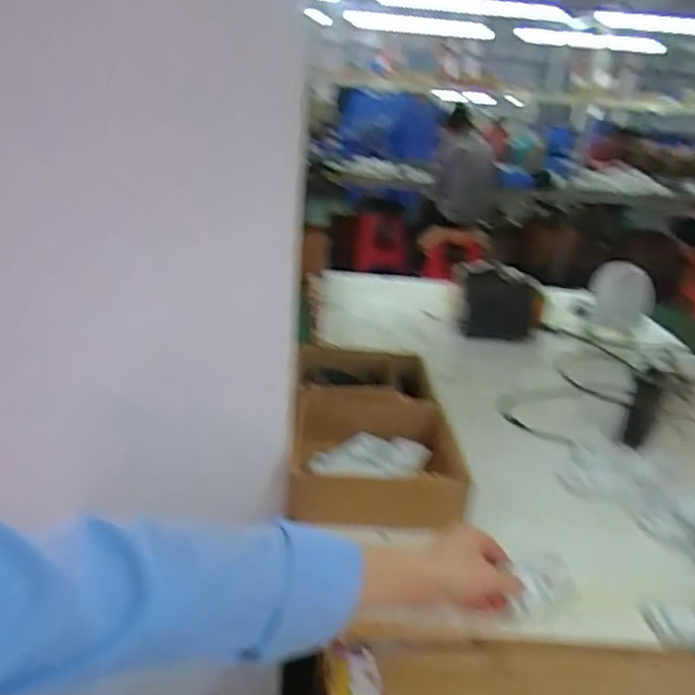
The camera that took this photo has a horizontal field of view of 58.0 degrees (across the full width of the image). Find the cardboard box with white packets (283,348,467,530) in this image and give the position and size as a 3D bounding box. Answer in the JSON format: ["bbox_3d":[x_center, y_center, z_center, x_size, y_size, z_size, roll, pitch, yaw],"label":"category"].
[{"bbox_3d":[0.027,0.099,0.839,0.191,0.064,0.363,4,22,-3],"label":"cardboard box with white packets"}]

